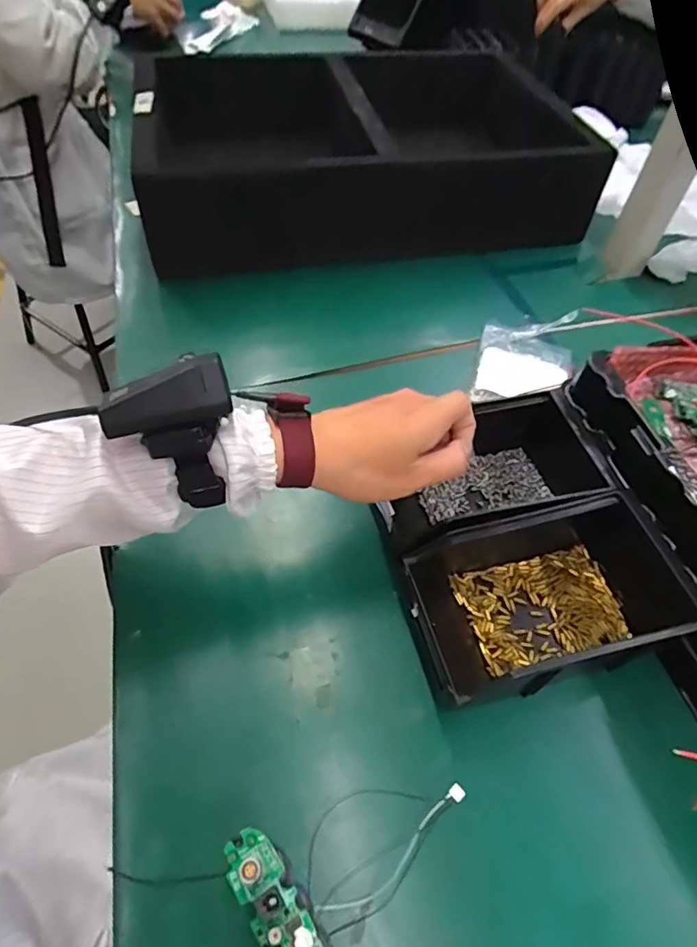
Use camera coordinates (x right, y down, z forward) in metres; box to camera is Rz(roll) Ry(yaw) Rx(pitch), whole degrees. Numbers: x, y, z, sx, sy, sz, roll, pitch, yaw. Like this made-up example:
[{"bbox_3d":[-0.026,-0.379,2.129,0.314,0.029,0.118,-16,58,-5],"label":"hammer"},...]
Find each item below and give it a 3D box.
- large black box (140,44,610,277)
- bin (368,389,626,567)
[{"bbox_3d":[0.011,-0.464,0.747,0.548,0.146,0.371,-6,54,-8],"label":"large black box"},{"bbox_3d":[0.110,0.005,0.433,0.177,0.074,0.113,-13,55,-13],"label":"bin"}]

